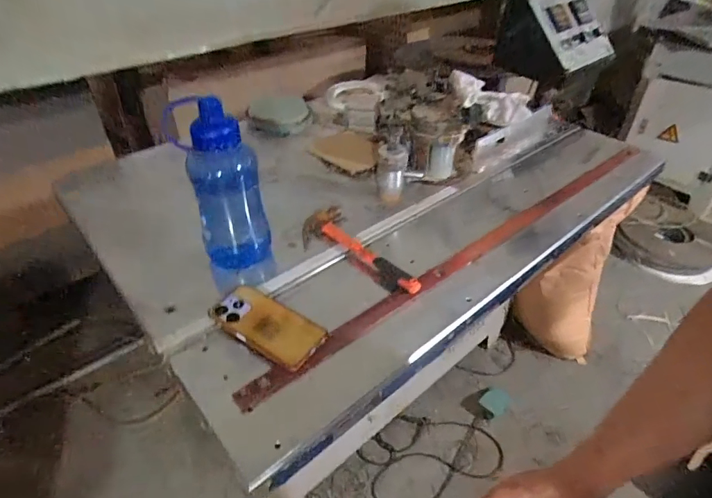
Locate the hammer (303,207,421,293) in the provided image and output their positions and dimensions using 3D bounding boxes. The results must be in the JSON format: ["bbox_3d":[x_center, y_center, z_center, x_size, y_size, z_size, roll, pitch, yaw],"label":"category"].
[{"bbox_3d":[0.003,0.006,0.758,0.095,0.032,0.258,-29,46,-31],"label":"hammer"}]

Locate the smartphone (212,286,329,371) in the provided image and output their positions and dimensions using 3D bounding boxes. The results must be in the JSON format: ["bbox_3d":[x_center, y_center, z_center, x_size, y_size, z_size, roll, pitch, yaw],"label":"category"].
[{"bbox_3d":[-0.126,0.108,0.631,0.175,0.018,0.088,24,44,28],"label":"smartphone"}]

